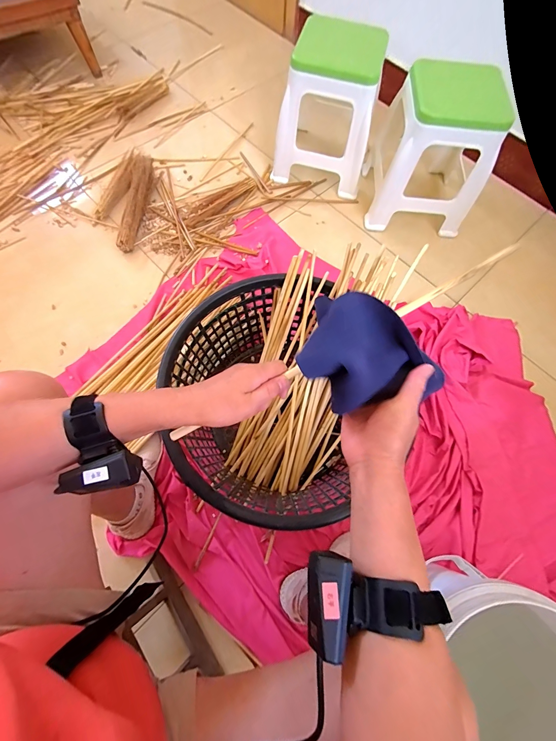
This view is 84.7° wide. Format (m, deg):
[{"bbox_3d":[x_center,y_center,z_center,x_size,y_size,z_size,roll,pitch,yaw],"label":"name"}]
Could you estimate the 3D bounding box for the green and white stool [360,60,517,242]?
[{"bbox_3d":[0.451,-0.641,0.894,0.297,0.335,0.293,7,69,0],"label":"green and white stool"}]

